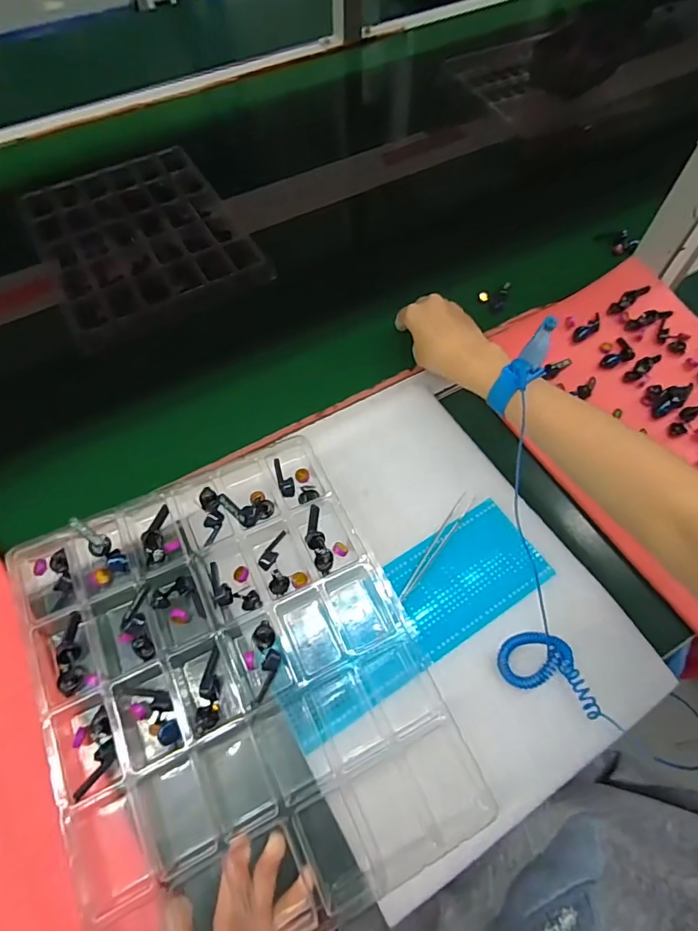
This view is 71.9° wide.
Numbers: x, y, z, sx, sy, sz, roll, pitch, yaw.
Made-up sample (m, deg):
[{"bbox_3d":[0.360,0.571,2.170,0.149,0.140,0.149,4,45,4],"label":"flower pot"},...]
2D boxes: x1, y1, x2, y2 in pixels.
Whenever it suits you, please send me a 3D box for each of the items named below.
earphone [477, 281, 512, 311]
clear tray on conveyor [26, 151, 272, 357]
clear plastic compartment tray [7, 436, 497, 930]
[{"bbox_3d":[0.170,-0.201,0.568,0.032,0.014,0.045,18,64,12],"label":"earphone"},{"bbox_3d":[-0.265,-0.287,0.610,0.232,0.029,0.298,-30,64,-13],"label":"clear tray on conveyor"},{"bbox_3d":[-0.075,0.140,0.327,0.235,0.048,0.282,-24,63,-10],"label":"clear plastic compartment tray"}]

